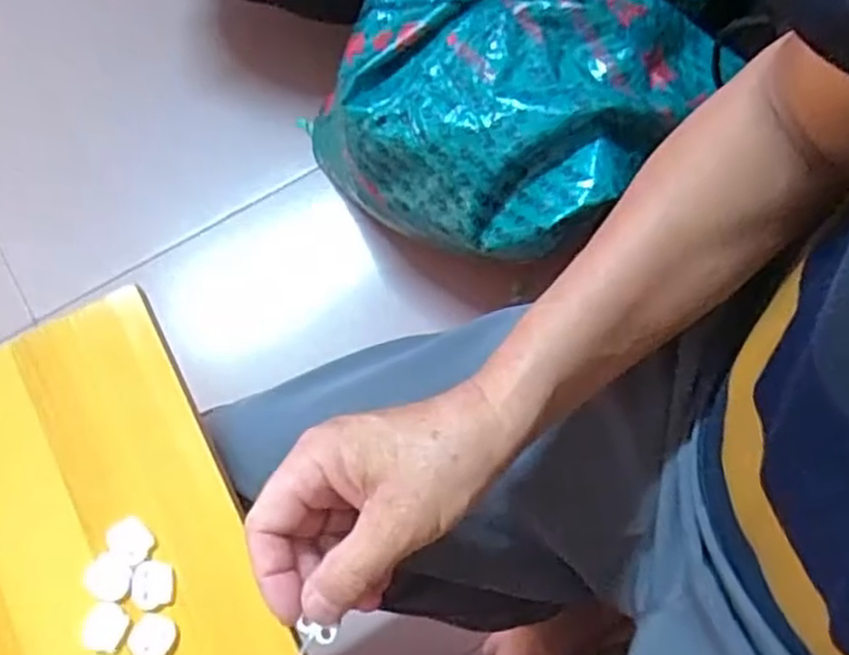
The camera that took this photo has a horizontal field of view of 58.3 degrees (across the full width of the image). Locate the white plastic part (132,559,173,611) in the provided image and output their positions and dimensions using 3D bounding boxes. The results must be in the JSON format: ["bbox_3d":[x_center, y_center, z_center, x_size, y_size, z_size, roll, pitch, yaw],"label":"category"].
[{"bbox_3d":[-0.136,0.129,0.381,0.020,0.004,0.023,0,76,2],"label":"white plastic part"}]

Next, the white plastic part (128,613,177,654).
[{"bbox_3d":[-0.135,0.154,0.375,0.020,0.004,0.023,34,79,10],"label":"white plastic part"}]

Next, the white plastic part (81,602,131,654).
[{"bbox_3d":[-0.158,0.148,0.374,0.021,0.004,0.024,20,77,7],"label":"white plastic part"}]

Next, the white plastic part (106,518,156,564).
[{"bbox_3d":[-0.148,0.107,0.384,0.023,0.004,0.019,35,79,10],"label":"white plastic part"}]

